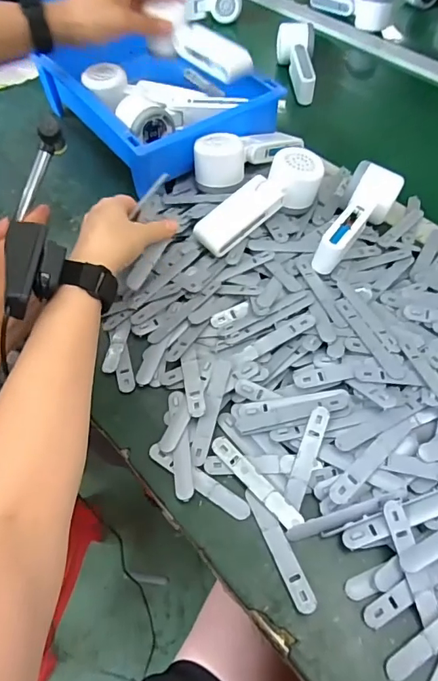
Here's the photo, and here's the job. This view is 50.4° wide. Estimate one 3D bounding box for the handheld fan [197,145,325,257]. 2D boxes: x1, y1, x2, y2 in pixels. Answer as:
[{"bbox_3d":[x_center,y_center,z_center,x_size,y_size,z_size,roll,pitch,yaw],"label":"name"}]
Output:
[{"bbox_3d":[0.046,-0.151,0.509,0.159,0.052,0.048,-38,63,-23],"label":"handheld fan"}]

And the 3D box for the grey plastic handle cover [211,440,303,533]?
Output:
[{"bbox_3d":[0.029,0.113,0.375,0.015,0.010,0.090,-38,64,-24],"label":"grey plastic handle cover"}]

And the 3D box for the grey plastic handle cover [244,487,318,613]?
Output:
[{"bbox_3d":[0.046,0.155,0.350,0.017,0.005,0.092,-20,58,-14],"label":"grey plastic handle cover"}]

